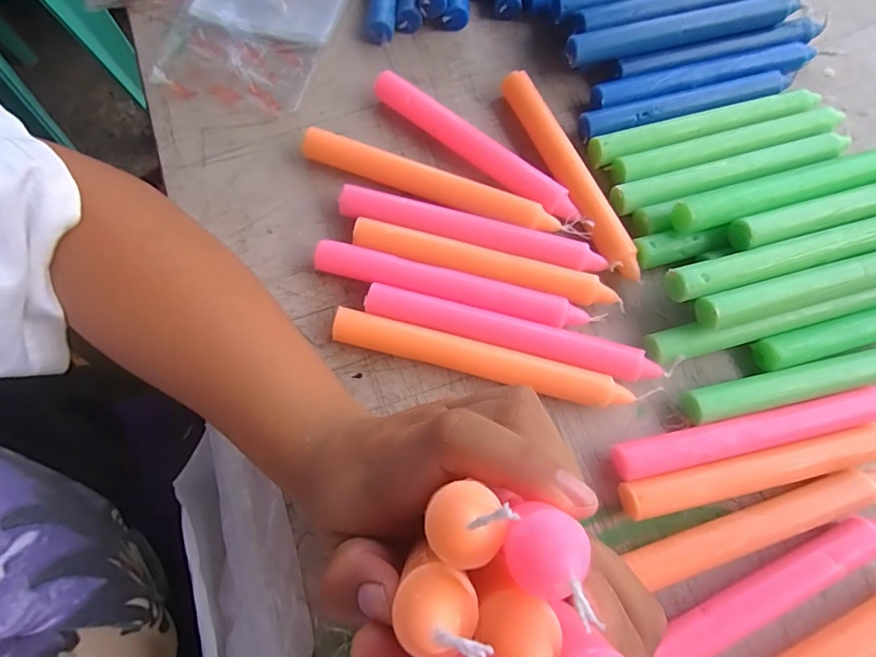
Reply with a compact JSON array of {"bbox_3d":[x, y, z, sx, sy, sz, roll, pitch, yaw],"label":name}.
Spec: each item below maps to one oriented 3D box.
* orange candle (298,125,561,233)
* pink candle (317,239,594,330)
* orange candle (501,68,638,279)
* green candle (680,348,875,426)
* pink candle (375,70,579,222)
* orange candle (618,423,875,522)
[{"bbox_3d":[-0.006,-0.093,0.294,0.165,0.014,0.020,18,75,5],"label":"orange candle"},{"bbox_3d":[0.007,-0.025,0.275,0.161,0.013,0.017,13,74,4],"label":"pink candle"},{"bbox_3d":[0.082,-0.101,0.296,0.015,0.011,0.158,-25,75,-7],"label":"orange candle"},{"bbox_3d":[0.220,0.029,0.269,0.163,0.018,0.019,-12,74,-3],"label":"green candle"},{"bbox_3d":[0.025,-0.118,0.307,0.155,0.023,0.019,36,77,10],"label":"pink candle"},{"bbox_3d":[0.172,0.077,0.253,0.153,0.023,0.019,-12,74,-3],"label":"orange candle"}]

